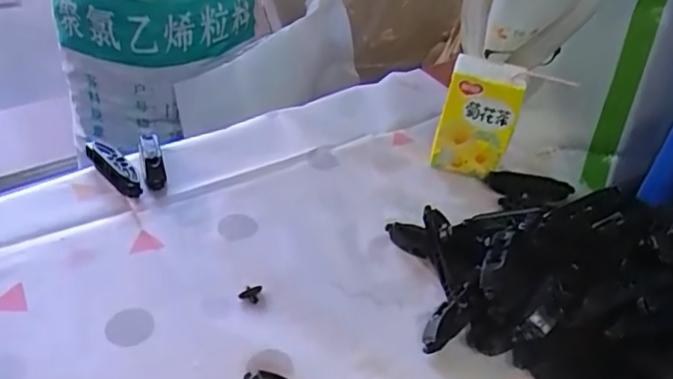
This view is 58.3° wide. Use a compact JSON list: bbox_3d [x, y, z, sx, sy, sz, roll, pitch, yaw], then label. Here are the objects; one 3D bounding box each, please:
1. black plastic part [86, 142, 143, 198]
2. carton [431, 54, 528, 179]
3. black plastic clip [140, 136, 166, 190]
[{"bbox_3d":[-0.197,-0.021,0.533,0.021,0.019,0.079,-24,49,-32],"label":"black plastic part"},{"bbox_3d":[0.135,-0.070,0.579,0.068,0.104,0.043,12,40,6],"label":"carton"},{"bbox_3d":[-0.166,-0.025,0.545,0.018,0.023,0.062,-8,42,-17],"label":"black plastic clip"}]

